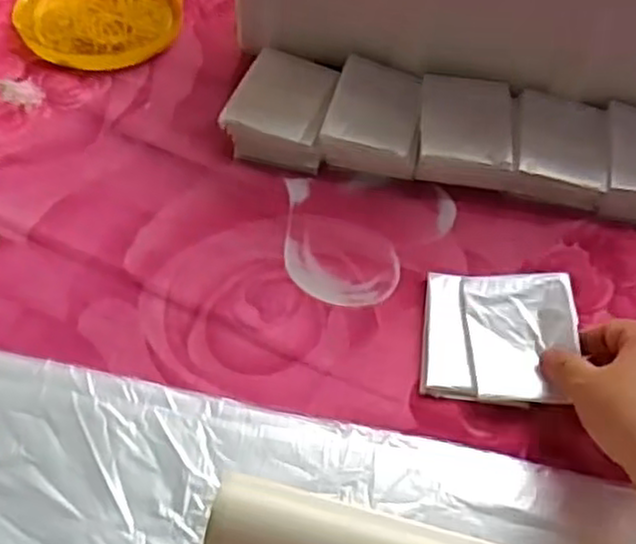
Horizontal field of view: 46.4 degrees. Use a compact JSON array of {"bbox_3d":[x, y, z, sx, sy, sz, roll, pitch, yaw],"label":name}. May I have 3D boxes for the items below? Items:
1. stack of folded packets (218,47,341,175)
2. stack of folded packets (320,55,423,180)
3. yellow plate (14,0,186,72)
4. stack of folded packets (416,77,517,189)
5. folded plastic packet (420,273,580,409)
[{"bbox_3d":[-0.027,-0.122,0.551,0.073,0.025,0.092,10,55,5],"label":"stack of folded packets"},{"bbox_3d":[0.043,-0.115,0.550,0.067,0.030,0.088,10,54,5],"label":"stack of folded packets"},{"bbox_3d":[-0.181,-0.222,0.625,0.127,0.017,0.137,1,54,-1],"label":"yellow plate"},{"bbox_3d":[0.106,-0.101,0.535,0.065,0.030,0.084,6,54,2],"label":"stack of folded packets"},{"bbox_3d":[0.107,0.036,0.439,0.085,0.017,0.085,8,54,3],"label":"folded plastic packet"}]

